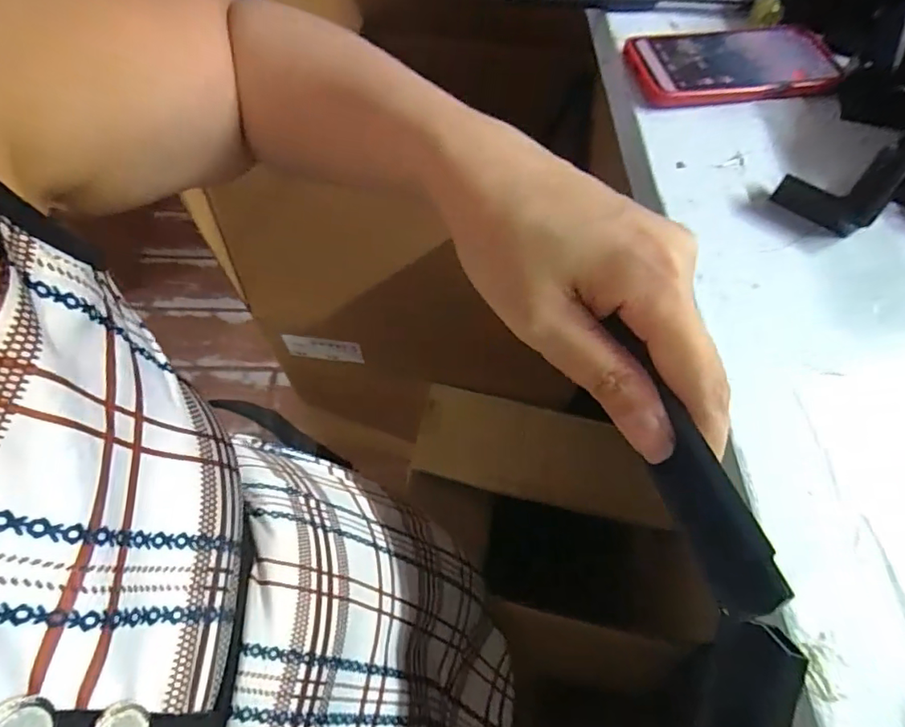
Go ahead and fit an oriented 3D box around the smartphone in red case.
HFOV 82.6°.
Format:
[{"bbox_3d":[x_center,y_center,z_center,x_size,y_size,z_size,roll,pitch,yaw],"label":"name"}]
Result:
[{"bbox_3d":[0.225,-0.236,0.408,0.166,0.018,0.071,-6,59,-7],"label":"smartphone in red case"}]

